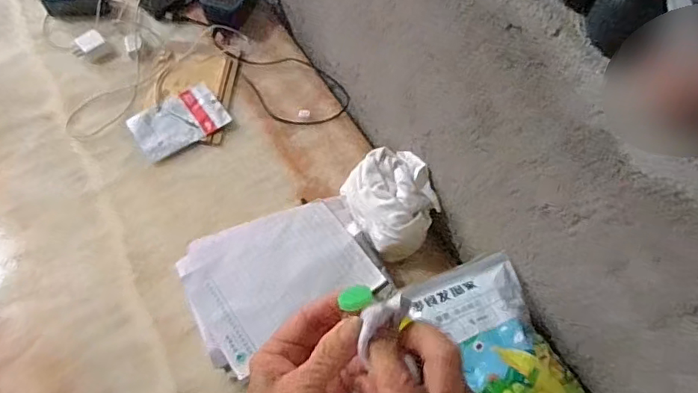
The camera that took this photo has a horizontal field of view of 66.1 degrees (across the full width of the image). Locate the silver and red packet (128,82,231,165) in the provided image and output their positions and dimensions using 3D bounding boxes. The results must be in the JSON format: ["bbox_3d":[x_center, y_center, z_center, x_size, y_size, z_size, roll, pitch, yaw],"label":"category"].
[{"bbox_3d":[-0.321,-0.142,1.008,0.168,0.009,0.111,-31,66,-18],"label":"silver and red packet"}]

